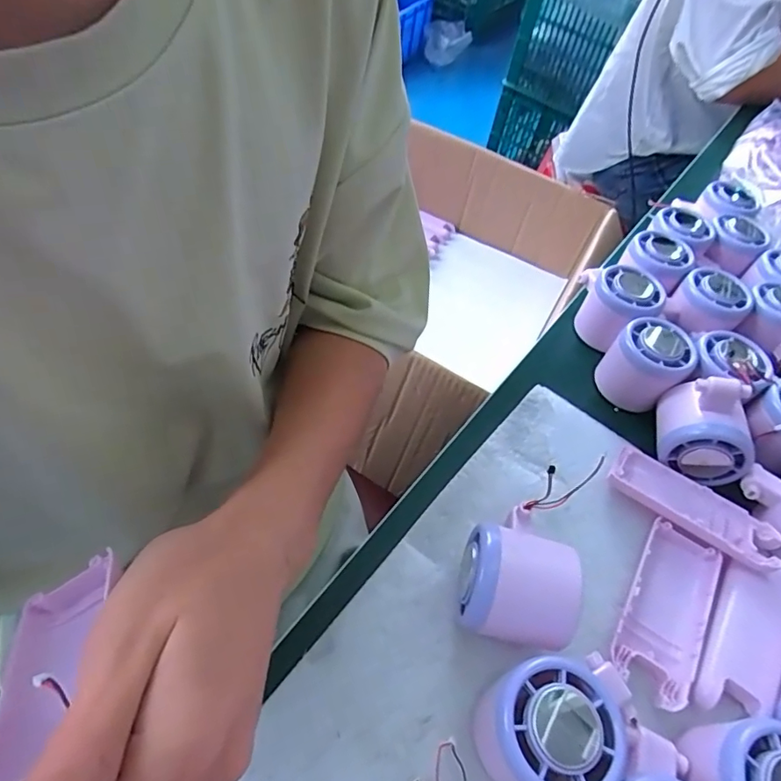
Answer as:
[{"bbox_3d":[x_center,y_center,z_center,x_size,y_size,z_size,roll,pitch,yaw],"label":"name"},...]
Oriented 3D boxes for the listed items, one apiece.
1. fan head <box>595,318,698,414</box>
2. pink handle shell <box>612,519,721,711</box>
[{"bbox_3d":[0.198,-0.023,0.390,0.055,0.051,0.056,4,53,-6],"label":"fan head"},{"bbox_3d":[0.161,0.128,0.300,0.044,0.019,0.100,32,56,15],"label":"pink handle shell"}]

